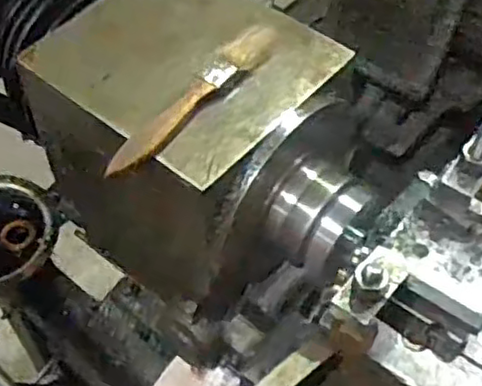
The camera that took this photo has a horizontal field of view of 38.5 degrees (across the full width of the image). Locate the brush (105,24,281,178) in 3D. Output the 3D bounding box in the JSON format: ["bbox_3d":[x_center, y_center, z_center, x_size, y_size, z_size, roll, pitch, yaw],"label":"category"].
[{"bbox_3d":[-0.028,-0.061,0.429,0.024,0.009,0.150,31,58,20],"label":"brush"}]

